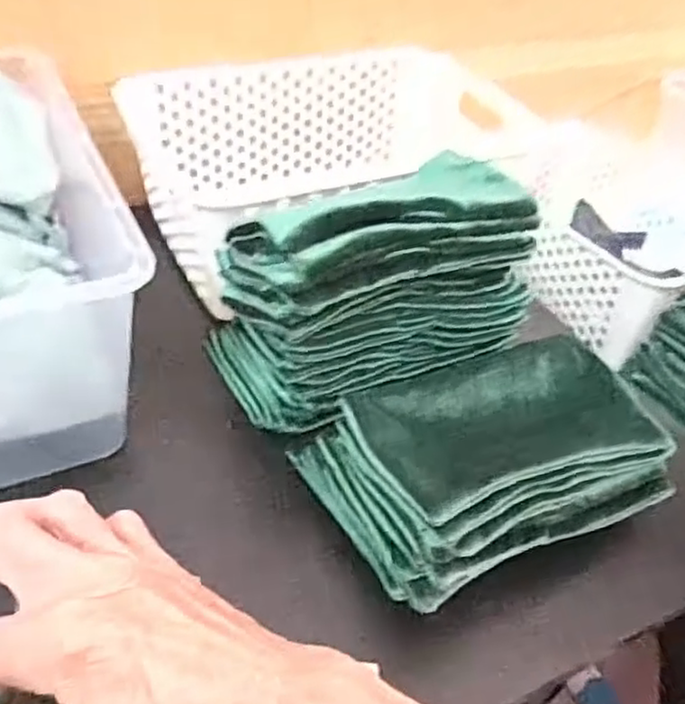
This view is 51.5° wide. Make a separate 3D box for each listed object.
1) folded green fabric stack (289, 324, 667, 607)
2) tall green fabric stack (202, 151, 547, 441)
[{"bbox_3d":[0.083,0.056,0.399,0.181,0.064,0.118,-17,48,-25],"label":"folded green fabric stack"},{"bbox_3d":[0.016,-0.046,0.457,0.183,0.140,0.109,-12,47,-21],"label":"tall green fabric stack"}]

